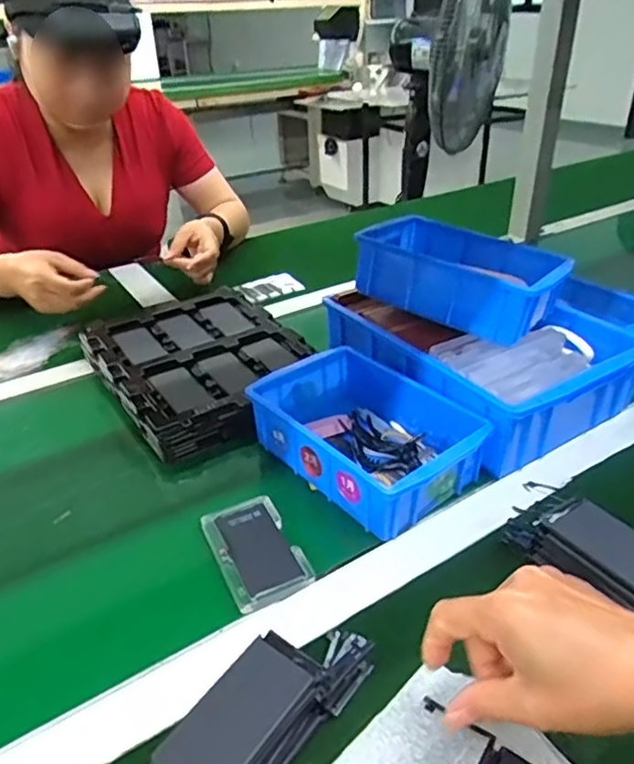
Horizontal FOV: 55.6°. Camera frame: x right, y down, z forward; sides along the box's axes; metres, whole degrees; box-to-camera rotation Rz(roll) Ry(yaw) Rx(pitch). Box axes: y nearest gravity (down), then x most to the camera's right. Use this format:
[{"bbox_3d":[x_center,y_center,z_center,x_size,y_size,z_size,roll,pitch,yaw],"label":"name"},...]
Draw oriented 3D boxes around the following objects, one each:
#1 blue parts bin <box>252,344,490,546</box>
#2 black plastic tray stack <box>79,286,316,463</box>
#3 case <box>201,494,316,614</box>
[{"bbox_3d":[0.043,0.045,0.563,0.139,0.059,0.198,-26,39,-34],"label":"blue parts bin"},{"bbox_3d":[-0.133,-0.025,0.716,0.228,0.037,0.288,-20,36,-27],"label":"black plastic tray stack"},{"bbox_3d":[-0.051,0.133,0.486,0.061,0.008,0.106,-16,34,-22],"label":"case"}]

